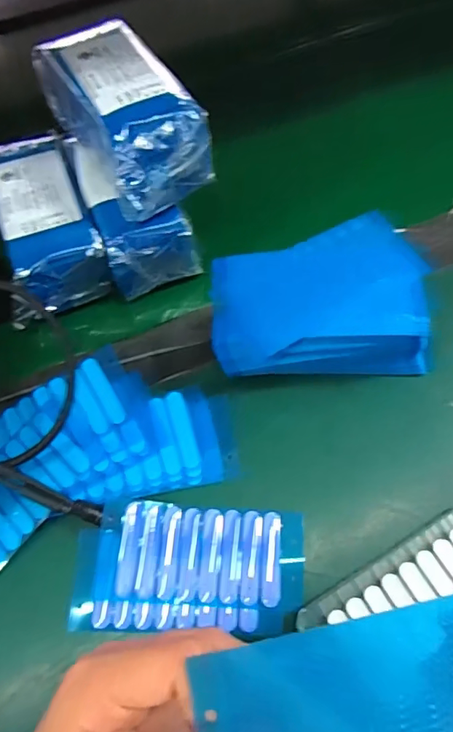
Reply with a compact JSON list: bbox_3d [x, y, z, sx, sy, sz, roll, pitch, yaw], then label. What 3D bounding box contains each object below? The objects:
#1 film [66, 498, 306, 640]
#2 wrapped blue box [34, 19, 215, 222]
[{"bbox_3d":[-0.022,0.117,0.291,0.131,0.021,0.069,1,66,4],"label":"film"},{"bbox_3d":[-0.066,-0.159,0.319,0.070,0.054,0.119,-33,68,-11],"label":"wrapped blue box"}]

